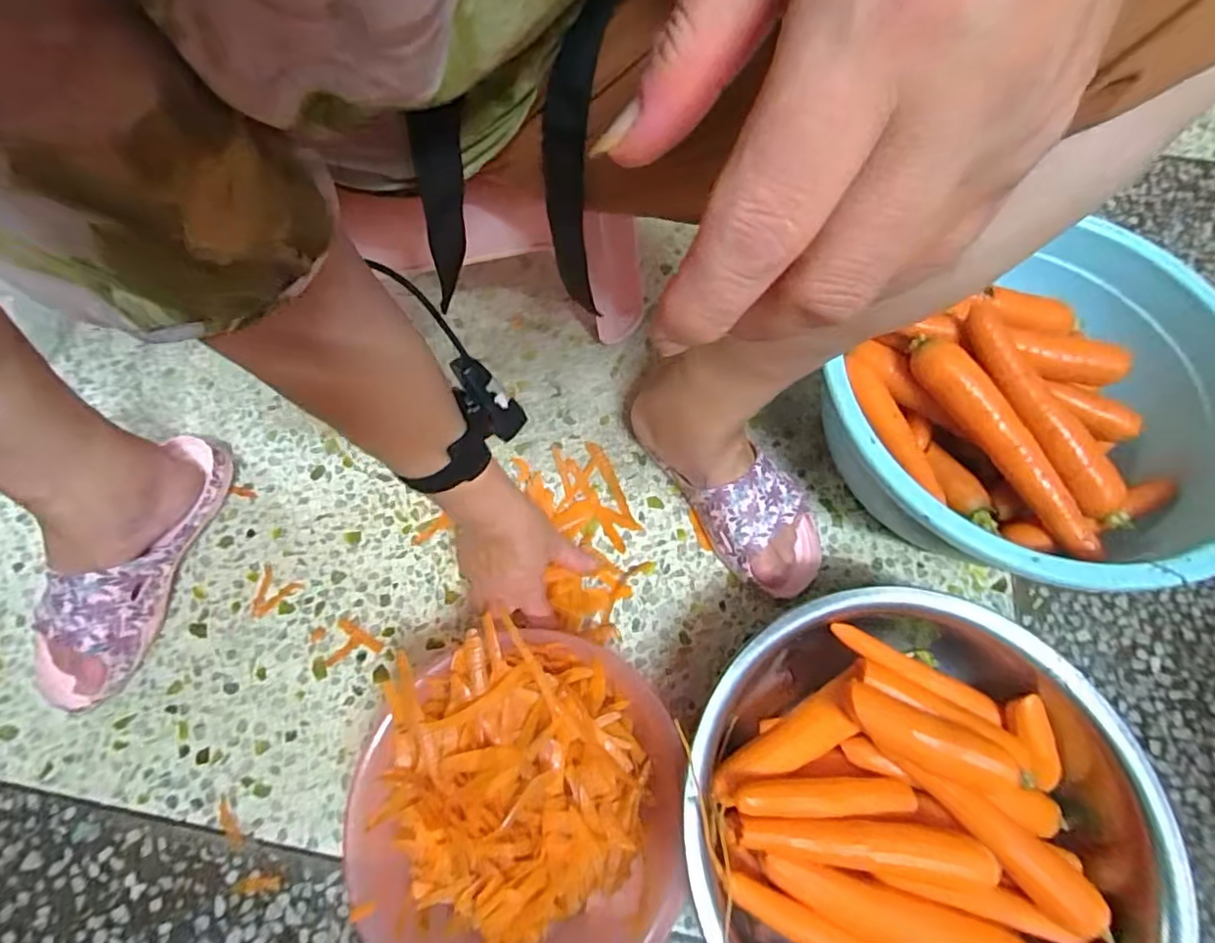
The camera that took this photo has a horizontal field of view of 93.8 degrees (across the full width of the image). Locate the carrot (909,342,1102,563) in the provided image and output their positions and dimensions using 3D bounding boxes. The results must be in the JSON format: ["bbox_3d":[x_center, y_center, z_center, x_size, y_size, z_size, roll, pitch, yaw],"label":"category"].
[{"bbox_3d":[0.337,-0.024,0.487,0.037,0.039,0.215,-33,83,-14],"label":"carrot"}]

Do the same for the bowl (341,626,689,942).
[{"bbox_3d":[-0.063,0.268,0.451,0.243,0.104,0.244,0,67,0],"label":"bowl"}]

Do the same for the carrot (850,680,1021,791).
[{"bbox_3d":[0.241,0.204,0.433,0.117,0.046,0.038,23,69,10],"label":"carrot"}]

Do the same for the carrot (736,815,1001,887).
[{"bbox_3d":[0.192,0.275,0.417,0.187,0.029,0.036,7,65,3],"label":"carrot"}]

